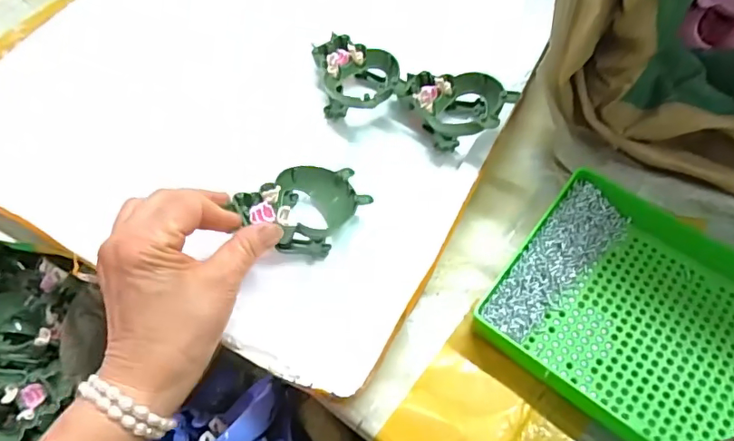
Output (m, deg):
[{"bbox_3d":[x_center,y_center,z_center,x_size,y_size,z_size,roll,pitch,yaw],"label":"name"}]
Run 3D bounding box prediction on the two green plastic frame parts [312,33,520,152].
[{"bbox_3d":[0.027,-0.102,0.400,0.165,0.040,0.067,24,65,15],"label":"two green plastic frame parts"}]

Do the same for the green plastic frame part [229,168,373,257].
[{"bbox_3d":[-0.042,-0.012,0.356,0.058,0.044,0.079,34,68,19],"label":"green plastic frame part"}]

